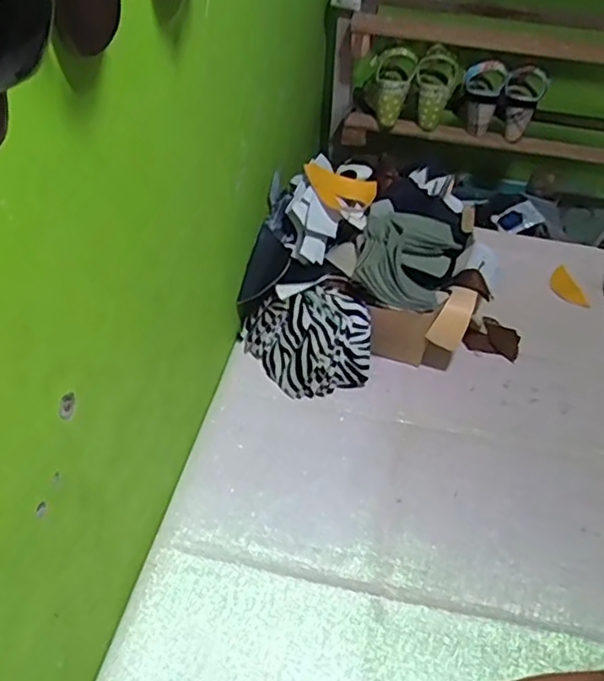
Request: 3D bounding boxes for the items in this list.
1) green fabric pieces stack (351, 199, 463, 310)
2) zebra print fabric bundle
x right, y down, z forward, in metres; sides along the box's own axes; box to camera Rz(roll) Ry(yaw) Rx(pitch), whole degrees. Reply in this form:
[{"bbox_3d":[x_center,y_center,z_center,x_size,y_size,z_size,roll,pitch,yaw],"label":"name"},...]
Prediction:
[{"bbox_3d":[0.165,-0.137,0.979,0.144,0.067,0.197,13,45,8],"label":"green fabric pieces stack"},{"bbox_3d":[0.007,-0.010,0.963,0.136,0.124,0.179,-22,50,-24],"label":"zebra print fabric bundle"}]

